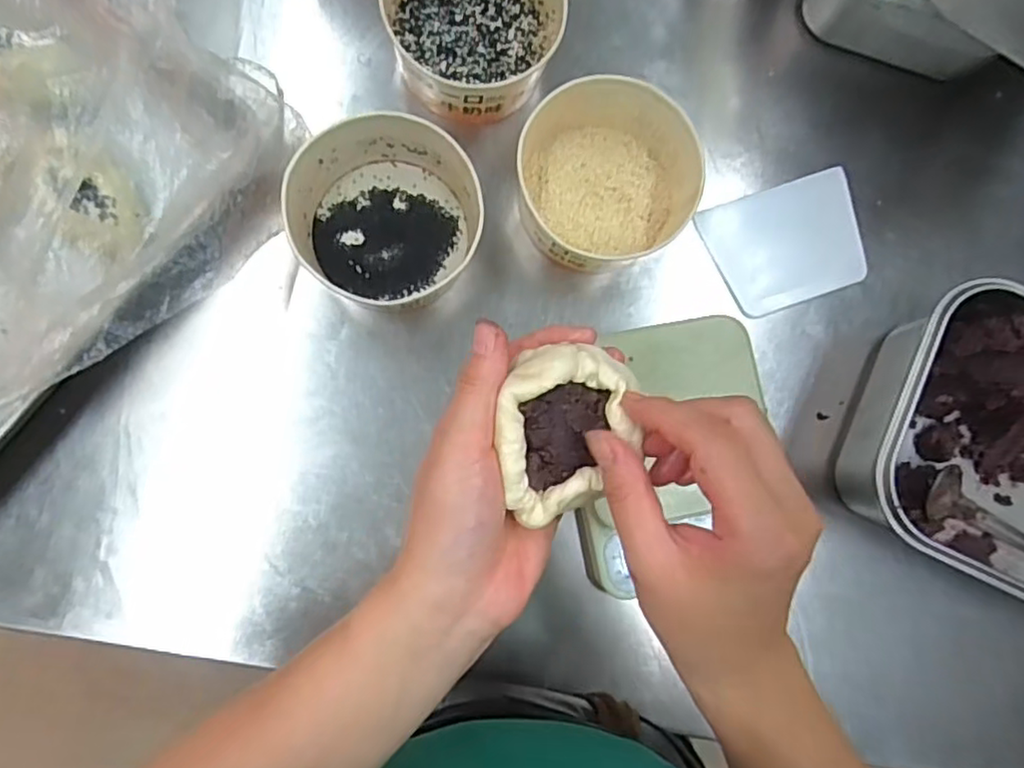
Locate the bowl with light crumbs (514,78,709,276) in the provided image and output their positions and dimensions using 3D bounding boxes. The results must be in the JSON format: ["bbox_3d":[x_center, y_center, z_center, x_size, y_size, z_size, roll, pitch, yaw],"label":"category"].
[{"bbox_3d":[0.066,-0.151,0.485,0.128,0.070,0.126,1,84,-7],"label":"bowl with light crumbs"}]

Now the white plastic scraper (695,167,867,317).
[{"bbox_3d":[0.225,-0.113,0.524,0.129,0.008,0.094,-20,93,-9],"label":"white plastic scraper"}]

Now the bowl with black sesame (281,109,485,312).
[{"bbox_3d":[-0.088,-0.121,0.470,0.130,0.066,0.131,1,84,-7],"label":"bowl with black sesame"}]

